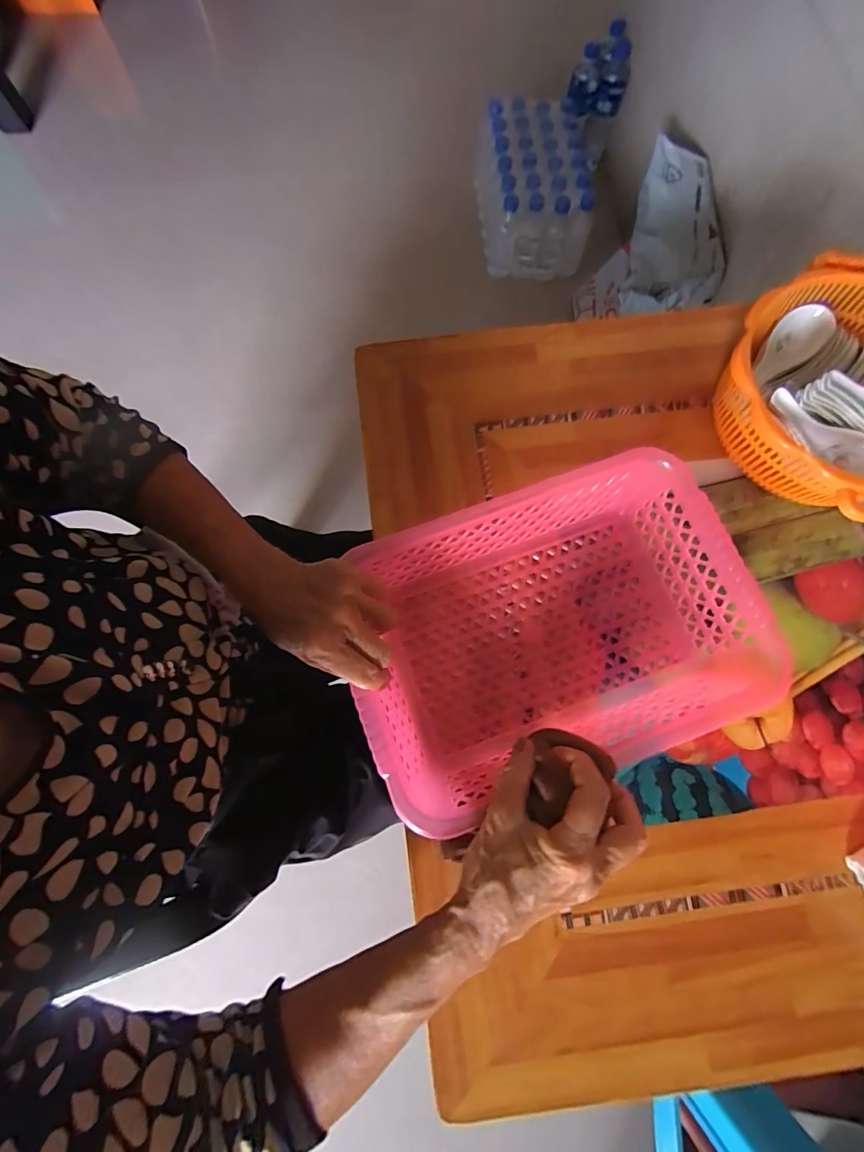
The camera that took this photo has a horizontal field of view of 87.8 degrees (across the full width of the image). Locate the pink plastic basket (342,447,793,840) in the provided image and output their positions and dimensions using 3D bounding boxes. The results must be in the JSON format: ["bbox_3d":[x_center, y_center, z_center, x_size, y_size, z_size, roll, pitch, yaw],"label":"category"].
[{"bbox_3d":[0.091,0.044,0.372,0.300,0.078,0.208,-20,76,-5],"label":"pink plastic basket"}]

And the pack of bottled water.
[{"bbox_3d":[0.236,-0.924,1.096,0.238,0.194,0.334,-1,76,-1],"label":"pack of bottled water"}]

